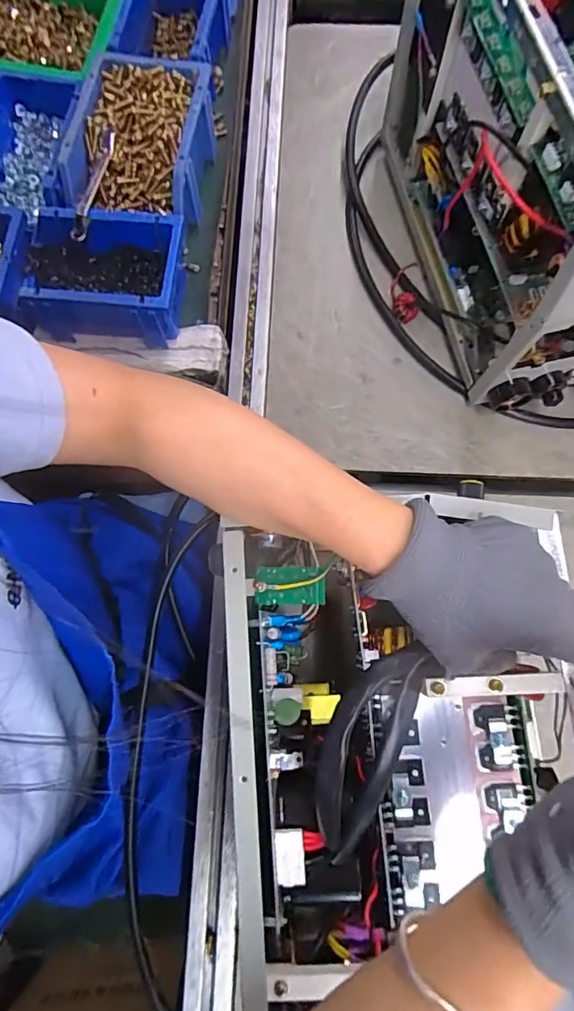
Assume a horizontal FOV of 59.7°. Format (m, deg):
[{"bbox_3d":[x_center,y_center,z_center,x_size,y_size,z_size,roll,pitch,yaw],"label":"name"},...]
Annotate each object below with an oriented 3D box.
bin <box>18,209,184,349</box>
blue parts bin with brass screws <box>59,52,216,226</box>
[{"bbox_3d":[-0.180,-0.223,0.487,0.151,0.066,0.102,6,77,2],"label":"bin"},{"bbox_3d":[-0.150,-0.364,0.523,0.127,0.073,0.174,6,77,2],"label":"blue parts bin with brass screws"}]

